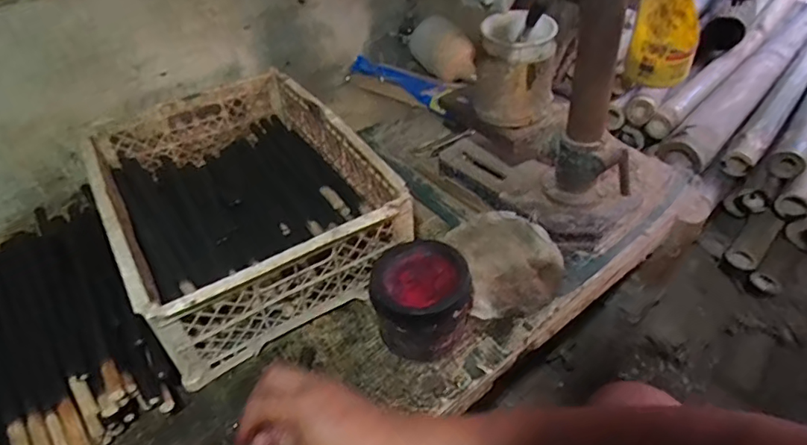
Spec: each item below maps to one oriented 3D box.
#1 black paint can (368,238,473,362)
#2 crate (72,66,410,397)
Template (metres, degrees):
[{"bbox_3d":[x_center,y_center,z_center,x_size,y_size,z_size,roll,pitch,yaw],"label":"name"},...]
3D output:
[{"bbox_3d":[0.020,0.092,0.597,0.107,0.099,0.108,-2,45,1],"label":"black paint can"},{"bbox_3d":[-0.228,-0.046,0.723,0.312,0.137,0.447,-24,48,-20],"label":"crate"}]

